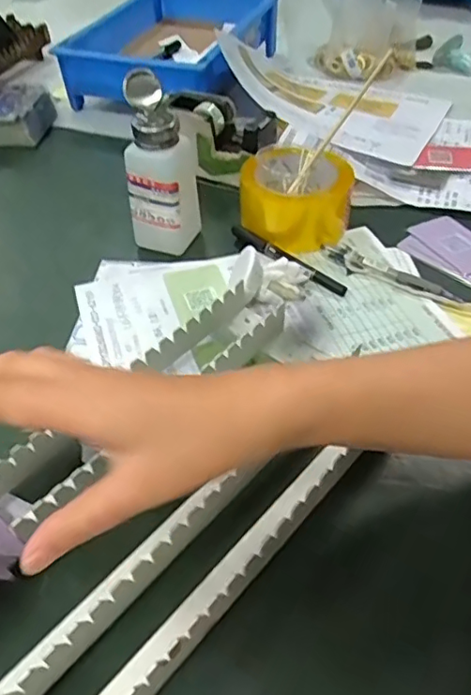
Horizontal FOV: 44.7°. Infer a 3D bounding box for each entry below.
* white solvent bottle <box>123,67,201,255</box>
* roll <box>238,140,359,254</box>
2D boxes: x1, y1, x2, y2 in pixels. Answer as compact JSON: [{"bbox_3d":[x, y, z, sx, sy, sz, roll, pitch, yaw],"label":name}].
[{"bbox_3d":[-0.068,-0.163,0.526,0.060,0.146,0.056,17,49,17],"label":"white solvent bottle"},{"bbox_3d":[0.061,-0.153,0.567,0.094,0.065,0.094,-1,46,1],"label":"roll"}]

